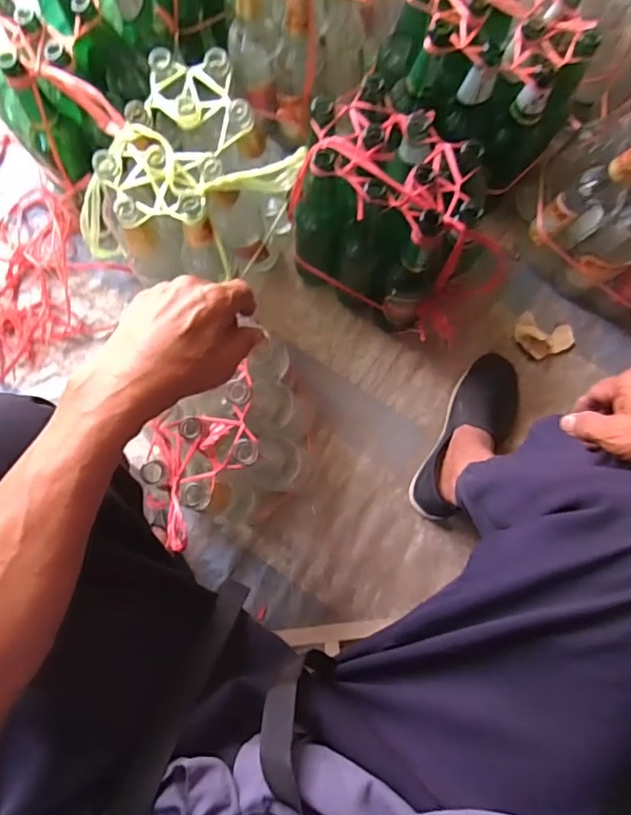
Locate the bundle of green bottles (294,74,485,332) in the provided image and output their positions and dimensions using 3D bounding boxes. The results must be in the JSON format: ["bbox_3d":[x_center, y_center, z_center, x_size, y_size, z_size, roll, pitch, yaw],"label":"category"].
[{"bbox_3d":[0.090,-0.246,0.728,0.225,0.259,0.166,36,82,7],"label":"bundle of green bottles"}]

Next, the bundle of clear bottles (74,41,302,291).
[{"bbox_3d":[-0.162,-0.259,0.730,0.189,0.247,0.246,44,84,7],"label":"bundle of clear bottles"}]

